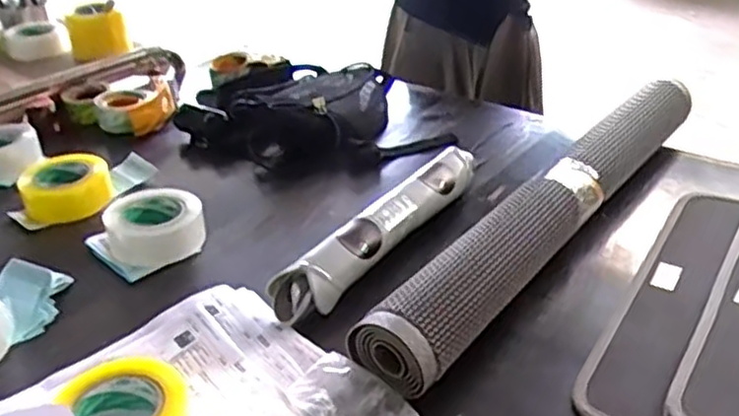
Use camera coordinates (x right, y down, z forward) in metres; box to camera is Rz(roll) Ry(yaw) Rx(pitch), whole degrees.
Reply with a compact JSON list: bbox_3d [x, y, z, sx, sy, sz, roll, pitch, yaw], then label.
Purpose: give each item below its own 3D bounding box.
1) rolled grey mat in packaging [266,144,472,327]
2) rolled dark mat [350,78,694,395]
[{"bbox_3d":[0.022,0.021,0.891,0.054,0.062,0.368,20,38,34],"label":"rolled grey mat in packaging"},{"bbox_3d":[0.229,-0.008,0.909,0.086,0.091,0.685,21,39,35],"label":"rolled dark mat"}]

